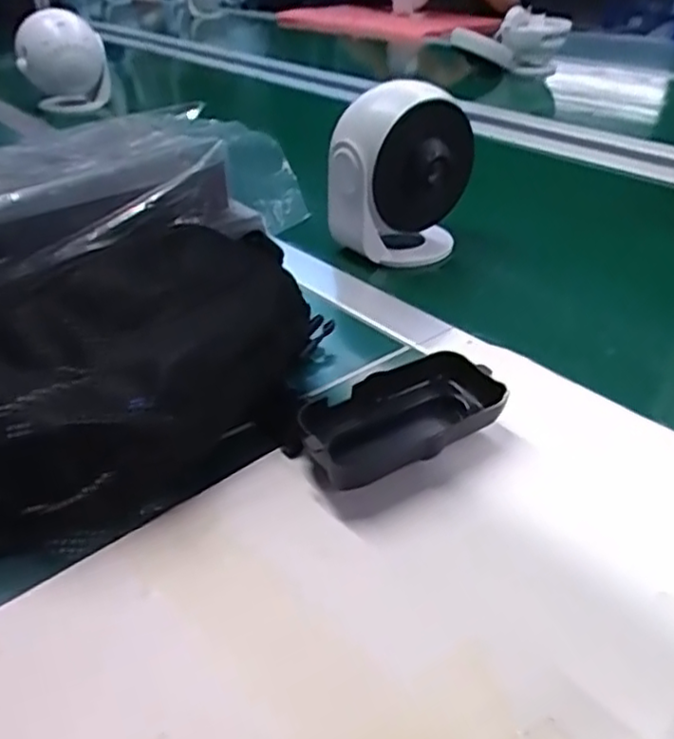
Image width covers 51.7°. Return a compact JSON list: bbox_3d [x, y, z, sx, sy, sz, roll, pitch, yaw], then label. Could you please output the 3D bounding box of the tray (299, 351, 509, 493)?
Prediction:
[{"bbox_3d":[0.033,0.026,0.363,0.108,0.031,0.046,-18,37,-22],"label":"tray"}]

